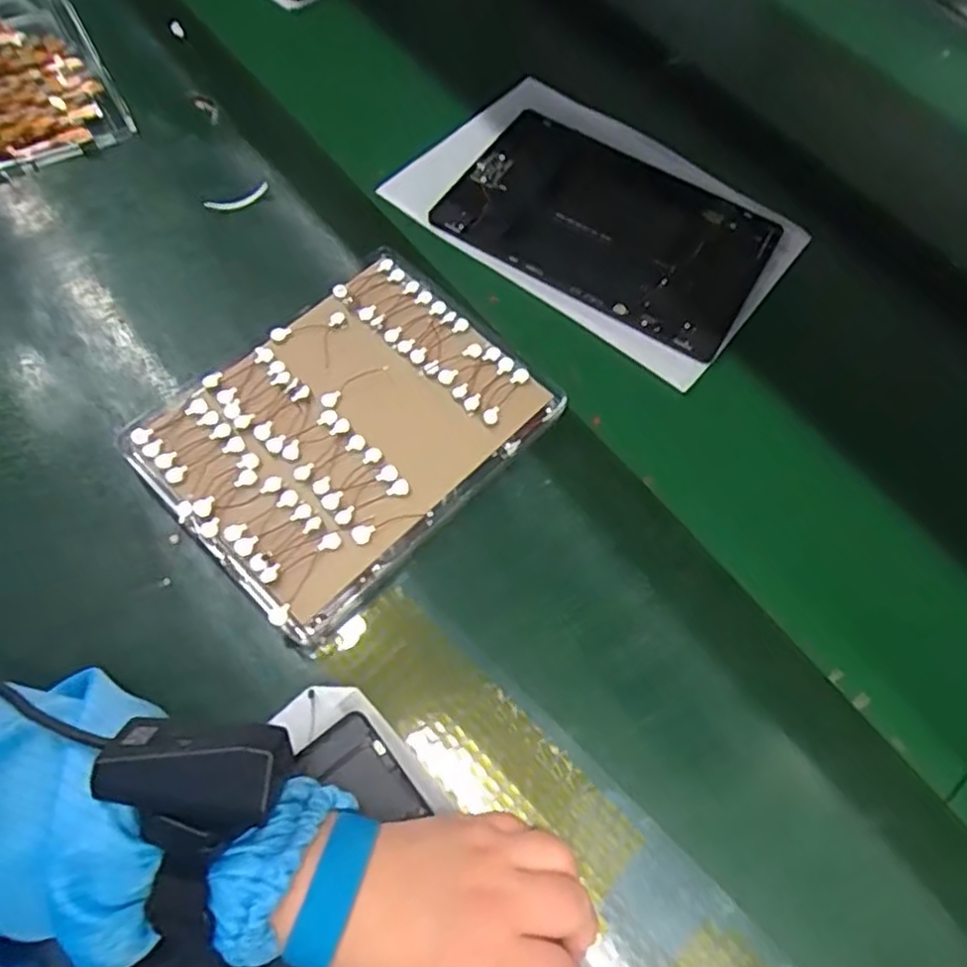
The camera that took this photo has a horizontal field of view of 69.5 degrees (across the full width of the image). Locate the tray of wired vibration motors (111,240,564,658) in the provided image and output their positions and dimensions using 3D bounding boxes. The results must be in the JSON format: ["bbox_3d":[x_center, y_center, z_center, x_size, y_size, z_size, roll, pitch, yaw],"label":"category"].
[{"bbox_3d":[-0.084,-0.033,0.431,0.170,0.035,0.216,42,70,16],"label":"tray of wired vibration motors"}]

